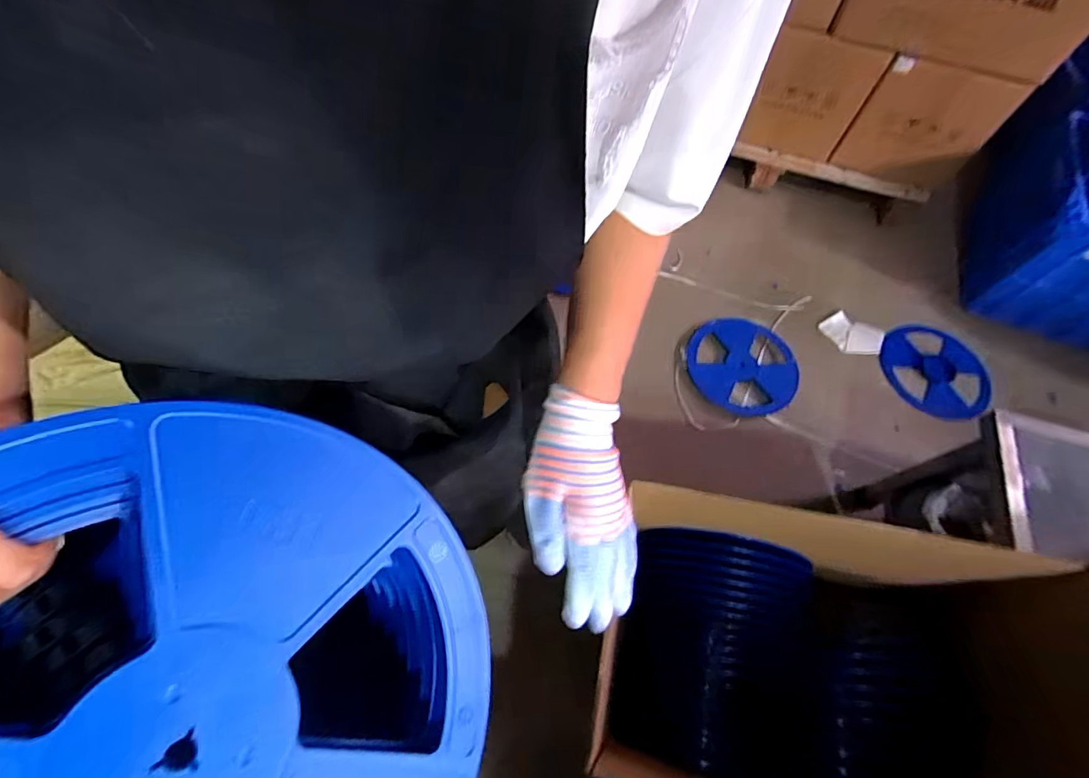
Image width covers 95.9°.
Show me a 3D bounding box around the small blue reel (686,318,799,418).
[{"bbox_3d":[0.599,-0.077,1.496,0.320,0.036,0.328,1,64,-2],"label":"small blue reel"}]

